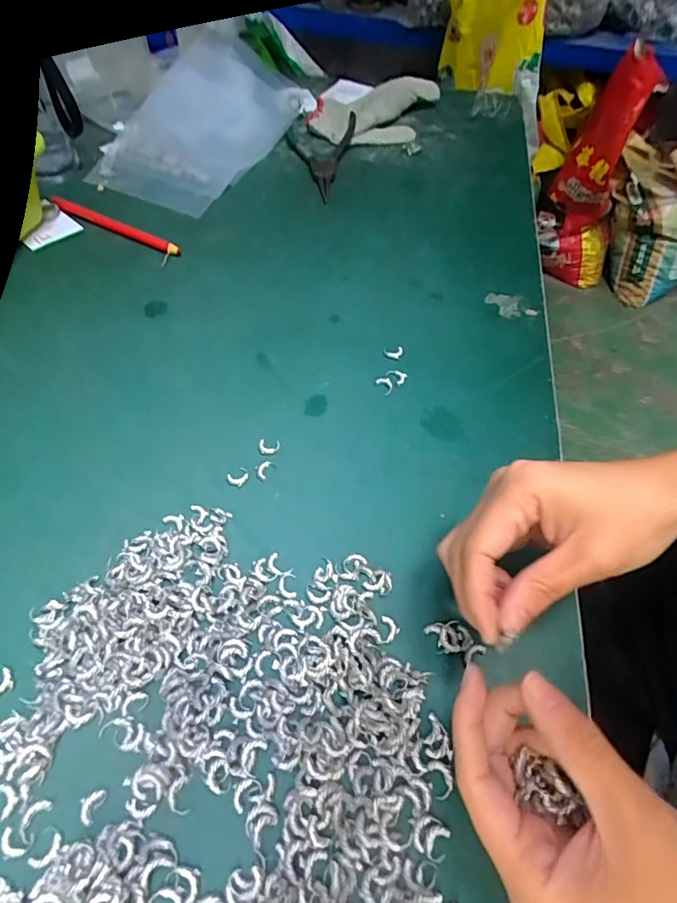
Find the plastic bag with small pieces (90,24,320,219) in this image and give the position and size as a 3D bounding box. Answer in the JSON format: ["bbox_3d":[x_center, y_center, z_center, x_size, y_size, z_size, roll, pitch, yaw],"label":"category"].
[{"bbox_3d":[-0.161,-0.412,0.591,0.171,0.058,0.325,18,56,9],"label":"plastic bag with small pieces"}]

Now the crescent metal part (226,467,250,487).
[{"bbox_3d":[-0.067,0.015,0.324,0.013,0.004,0.014,2,55,-2],"label":"crescent metal part"}]

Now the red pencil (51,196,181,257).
[{"bbox_3d":[-0.223,-0.224,0.486,0.163,0.012,0.013,26,57,14],"label":"red pencil"}]

